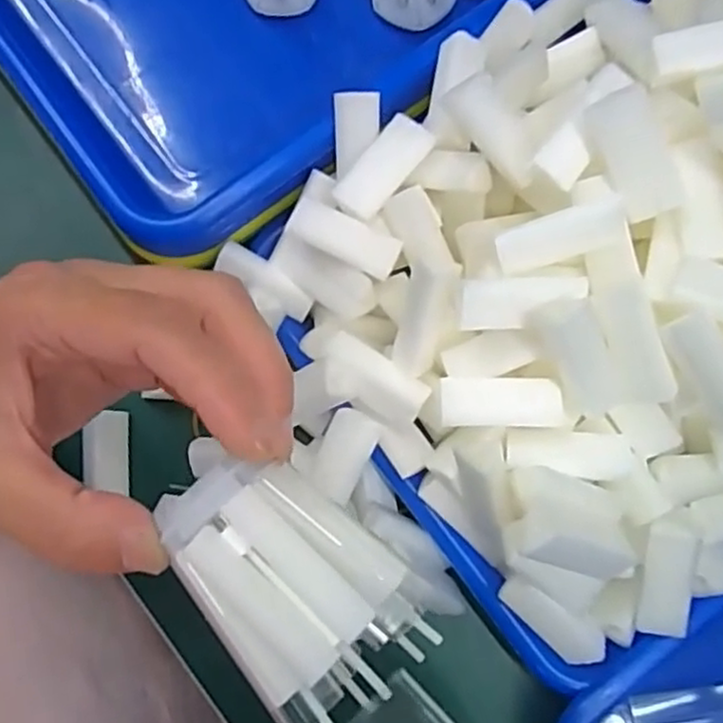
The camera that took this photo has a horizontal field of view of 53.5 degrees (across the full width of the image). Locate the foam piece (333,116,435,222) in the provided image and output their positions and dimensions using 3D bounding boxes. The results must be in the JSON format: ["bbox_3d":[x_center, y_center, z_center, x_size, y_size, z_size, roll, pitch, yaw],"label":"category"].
[{"bbox_3d":[0.008,-0.078,0.289,0.020,0.007,0.045,38,79,8],"label":"foam piece"}]

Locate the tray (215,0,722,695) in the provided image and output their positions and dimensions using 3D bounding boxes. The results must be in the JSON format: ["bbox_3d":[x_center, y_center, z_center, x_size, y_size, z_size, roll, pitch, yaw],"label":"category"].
[{"bbox_3d":[0.121,-0.044,0.292,0.299,0.099,0.236,-39,80,-9],"label":"tray"}]

